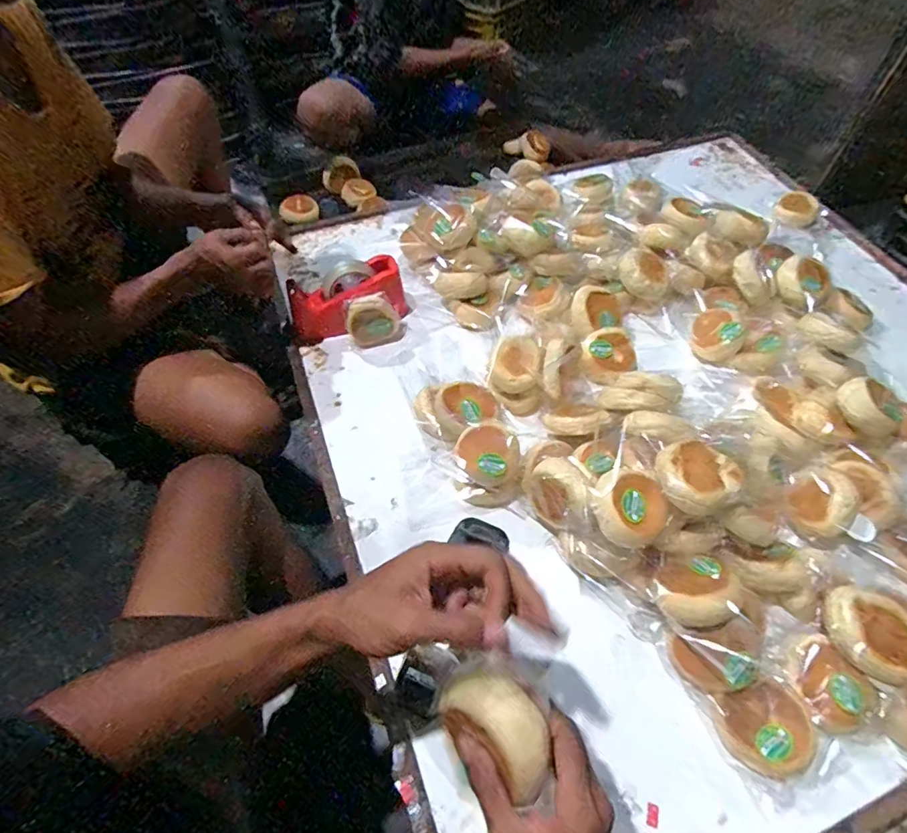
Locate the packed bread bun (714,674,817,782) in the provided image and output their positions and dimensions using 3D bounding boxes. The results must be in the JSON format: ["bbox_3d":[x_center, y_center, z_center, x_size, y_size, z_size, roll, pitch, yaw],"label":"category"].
[{"bbox_3d":[0.345,0.345,0.552,0.081,0.049,0.087,1,56,-1],"label":"packed bread bun"}]

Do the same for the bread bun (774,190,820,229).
[{"bbox_3d":[0.757,-0.457,1.107,0.083,0.047,0.072,32,61,19],"label":"bread bun"}]

